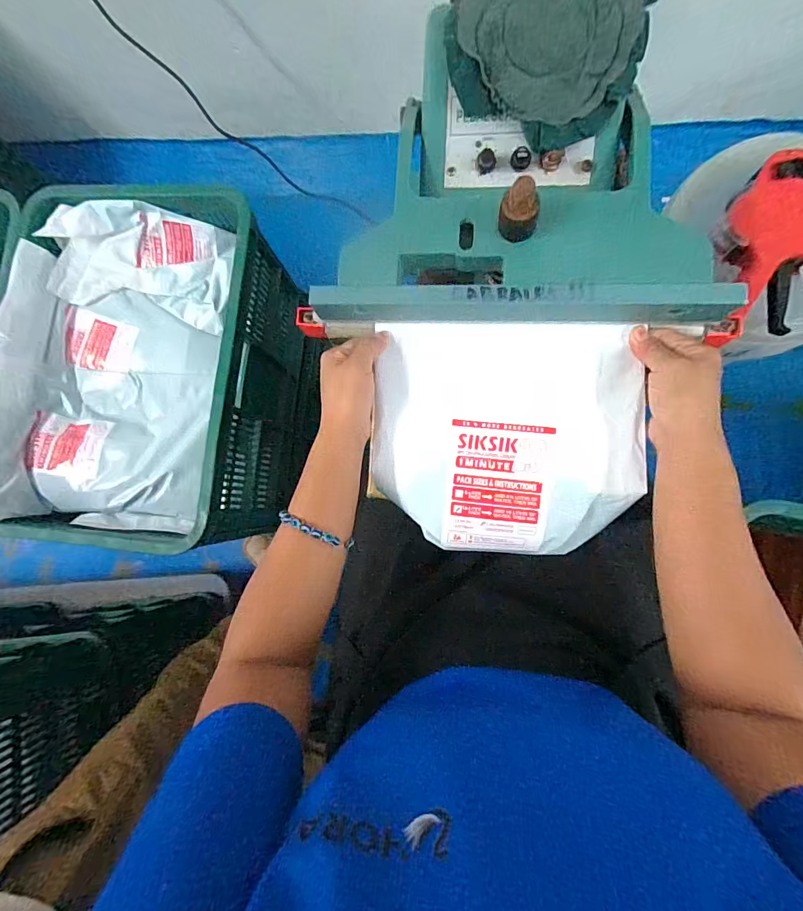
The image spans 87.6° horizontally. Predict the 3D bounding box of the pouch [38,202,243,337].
[{"bbox_3d":[-0.409,-0.290,0.649,0.281,0.086,0.164,4,84,7],"label":"pouch"}]

